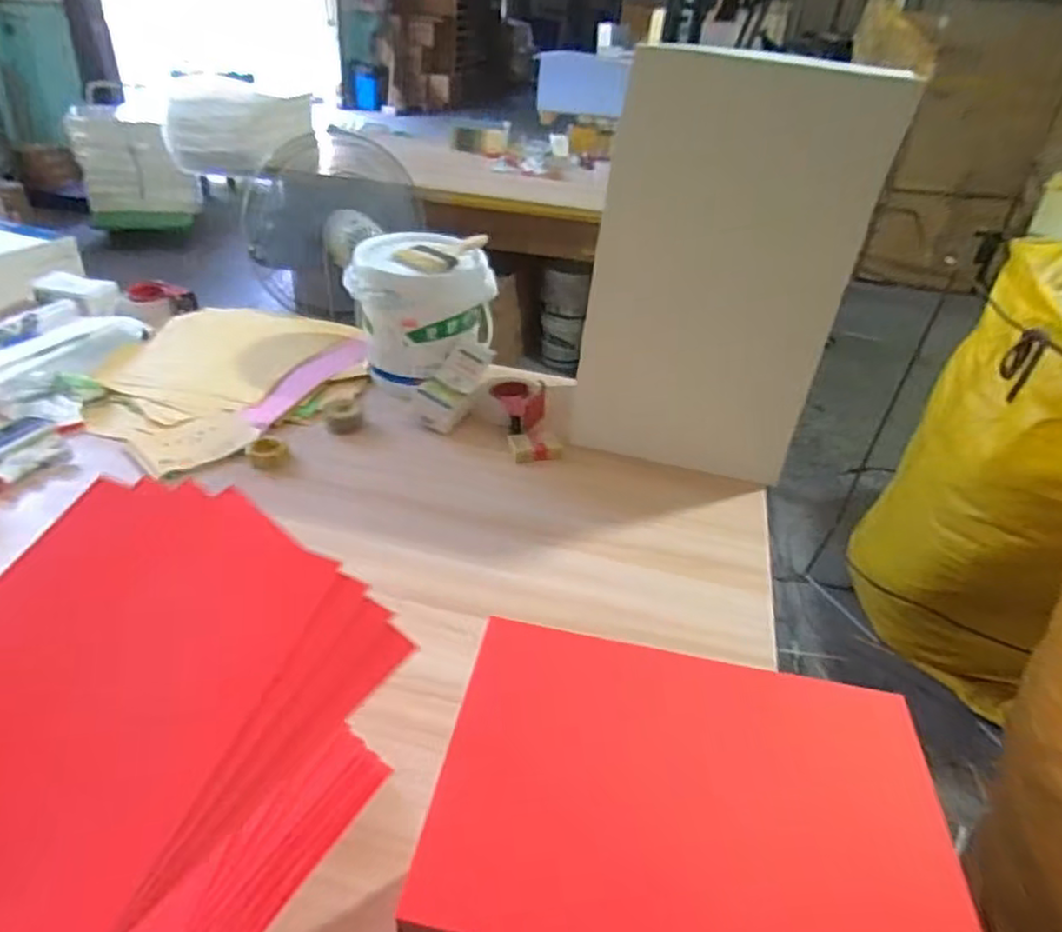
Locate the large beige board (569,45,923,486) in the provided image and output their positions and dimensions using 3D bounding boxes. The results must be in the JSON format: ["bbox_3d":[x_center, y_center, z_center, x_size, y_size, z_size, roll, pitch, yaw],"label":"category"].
[{"bbox_3d":[0.288,-0.278,1.084,0.376,0.620,0.037,15,31,13],"label":"large beige board"}]

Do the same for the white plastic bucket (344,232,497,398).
[{"bbox_3d":[-0.215,-0.306,1.363,0.237,0.246,0.233,4,34,-3],"label":"white plastic bucket"}]

